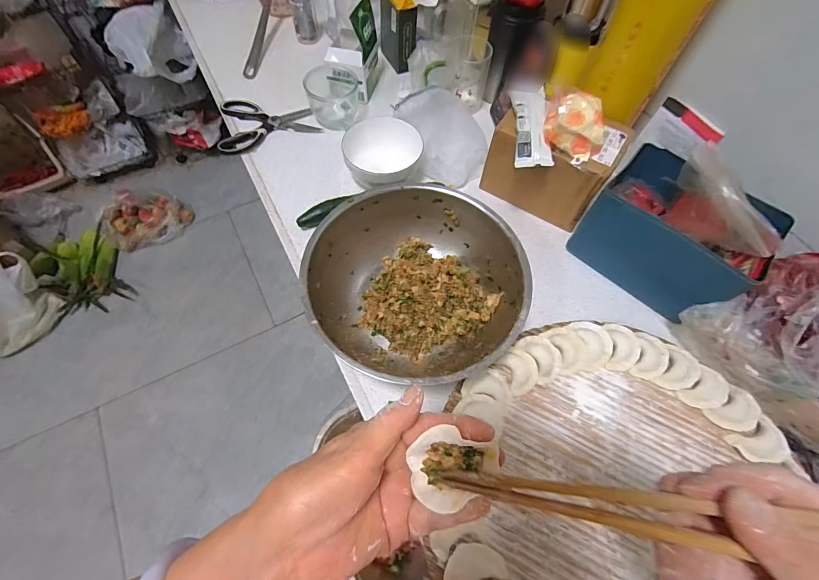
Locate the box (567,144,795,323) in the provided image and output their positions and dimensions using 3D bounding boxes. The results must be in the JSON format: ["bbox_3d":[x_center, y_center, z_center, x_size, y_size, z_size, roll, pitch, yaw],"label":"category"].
[{"bbox_3d":[0.356,-0.078,0.516,0.192,0.133,0.141,41,68,17],"label":"box"}]

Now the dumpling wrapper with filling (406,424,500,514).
[{"bbox_3d":[0.027,0.106,0.226,0.053,0.019,0.040,-17,68,6],"label":"dumpling wrapper with filling"}]

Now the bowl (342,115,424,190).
[{"bbox_3d":[-0.043,-0.221,0.605,0.125,0.065,0.098,0,63,-2],"label":"bowl"}]

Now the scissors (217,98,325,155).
[{"bbox_3d":[-0.267,-0.321,0.685,0.177,0.013,0.149,-16,65,-10],"label":"scissors"}]

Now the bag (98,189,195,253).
[{"bbox_3d":[-1.033,-0.287,1.452,0.285,0.113,0.202,-26,67,-15],"label":"bag"}]

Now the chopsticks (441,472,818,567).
[{"bbox_3d":[0.143,0.109,0.170,0.253,0.018,0.030,2,61,18],"label":"chopsticks"}]

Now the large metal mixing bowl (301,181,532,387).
[{"bbox_3d":[0.008,-0.006,0.479,0.258,0.082,0.263,1,63,-2],"label":"large metal mixing bowl"}]

